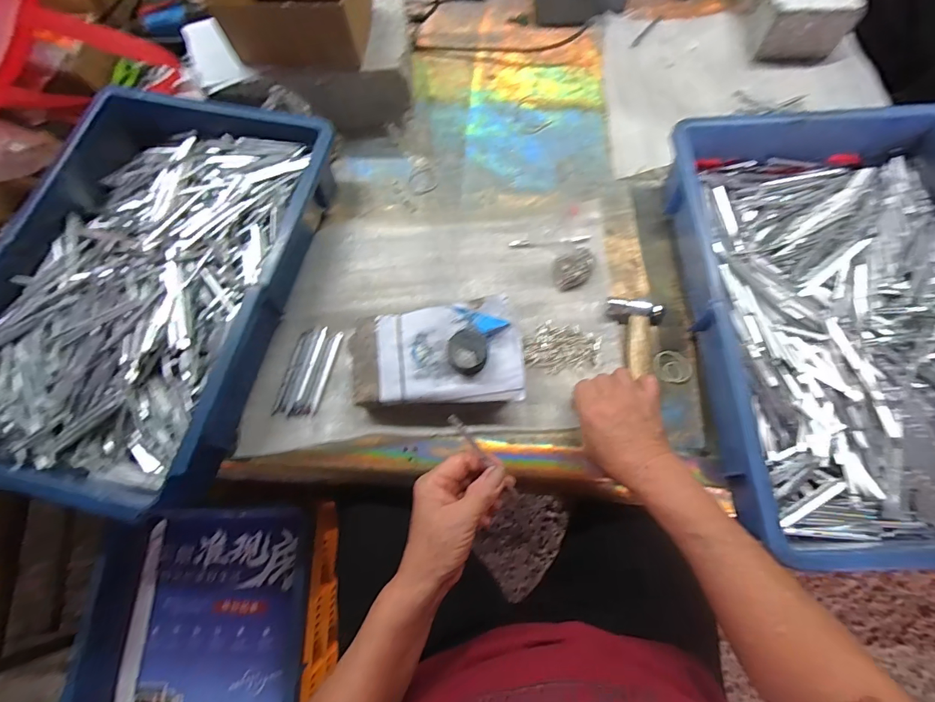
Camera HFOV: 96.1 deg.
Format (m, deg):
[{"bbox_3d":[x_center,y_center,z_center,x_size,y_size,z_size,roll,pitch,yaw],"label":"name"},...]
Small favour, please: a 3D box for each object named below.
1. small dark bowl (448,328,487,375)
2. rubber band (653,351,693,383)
[{"bbox_3d":[0.000,-0.001,0.395,0.035,0.017,0.043,-6,70,1],"label":"small dark bowl"},{"bbox_3d":[0.217,0.017,0.445,0.038,0.005,0.032,28,74,12],"label":"rubber band"}]

